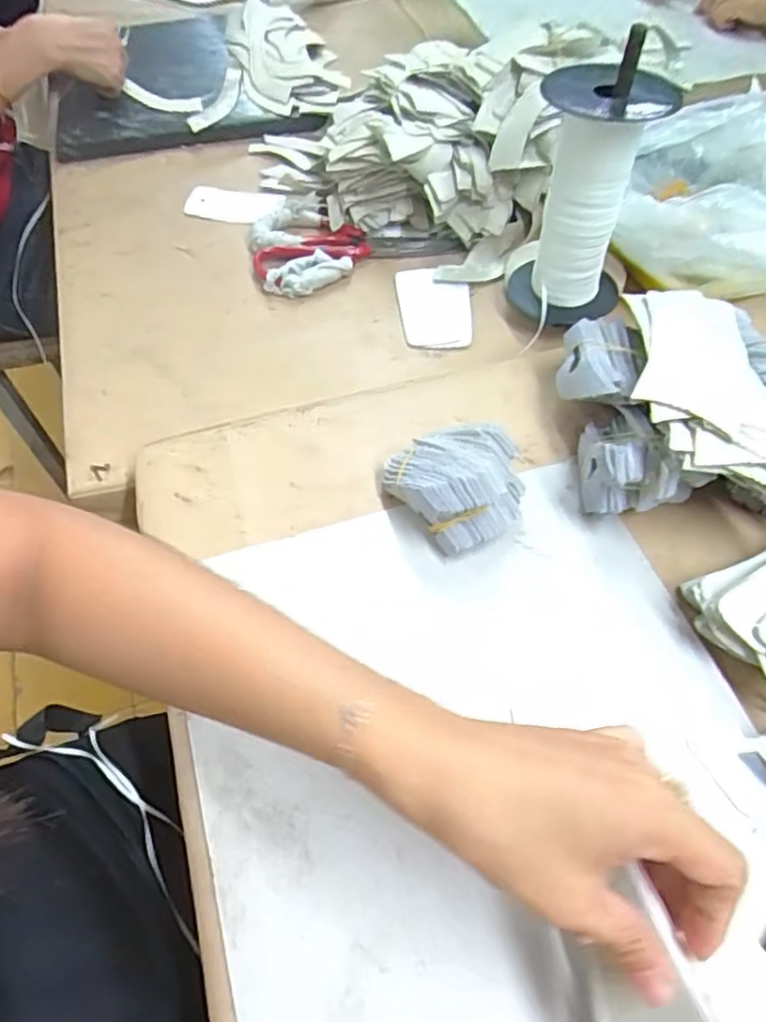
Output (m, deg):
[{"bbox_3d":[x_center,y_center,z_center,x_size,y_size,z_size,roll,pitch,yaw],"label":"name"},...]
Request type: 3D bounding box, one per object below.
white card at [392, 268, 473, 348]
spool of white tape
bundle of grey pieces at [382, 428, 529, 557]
[{"bbox_3d":[0.048,-0.194,0.605,0.067,0.008,0.103,-2,58,1],"label":"white card"},{"bbox_3d":[0.164,-0.249,0.515,0.094,0.193,0.096,13,58,9],"label":"spool of white tape"},{"bbox_3d":[0.049,-0.022,0.423,0.072,0.049,0.088,-30,62,-18],"label":"bundle of grey pieces"}]

